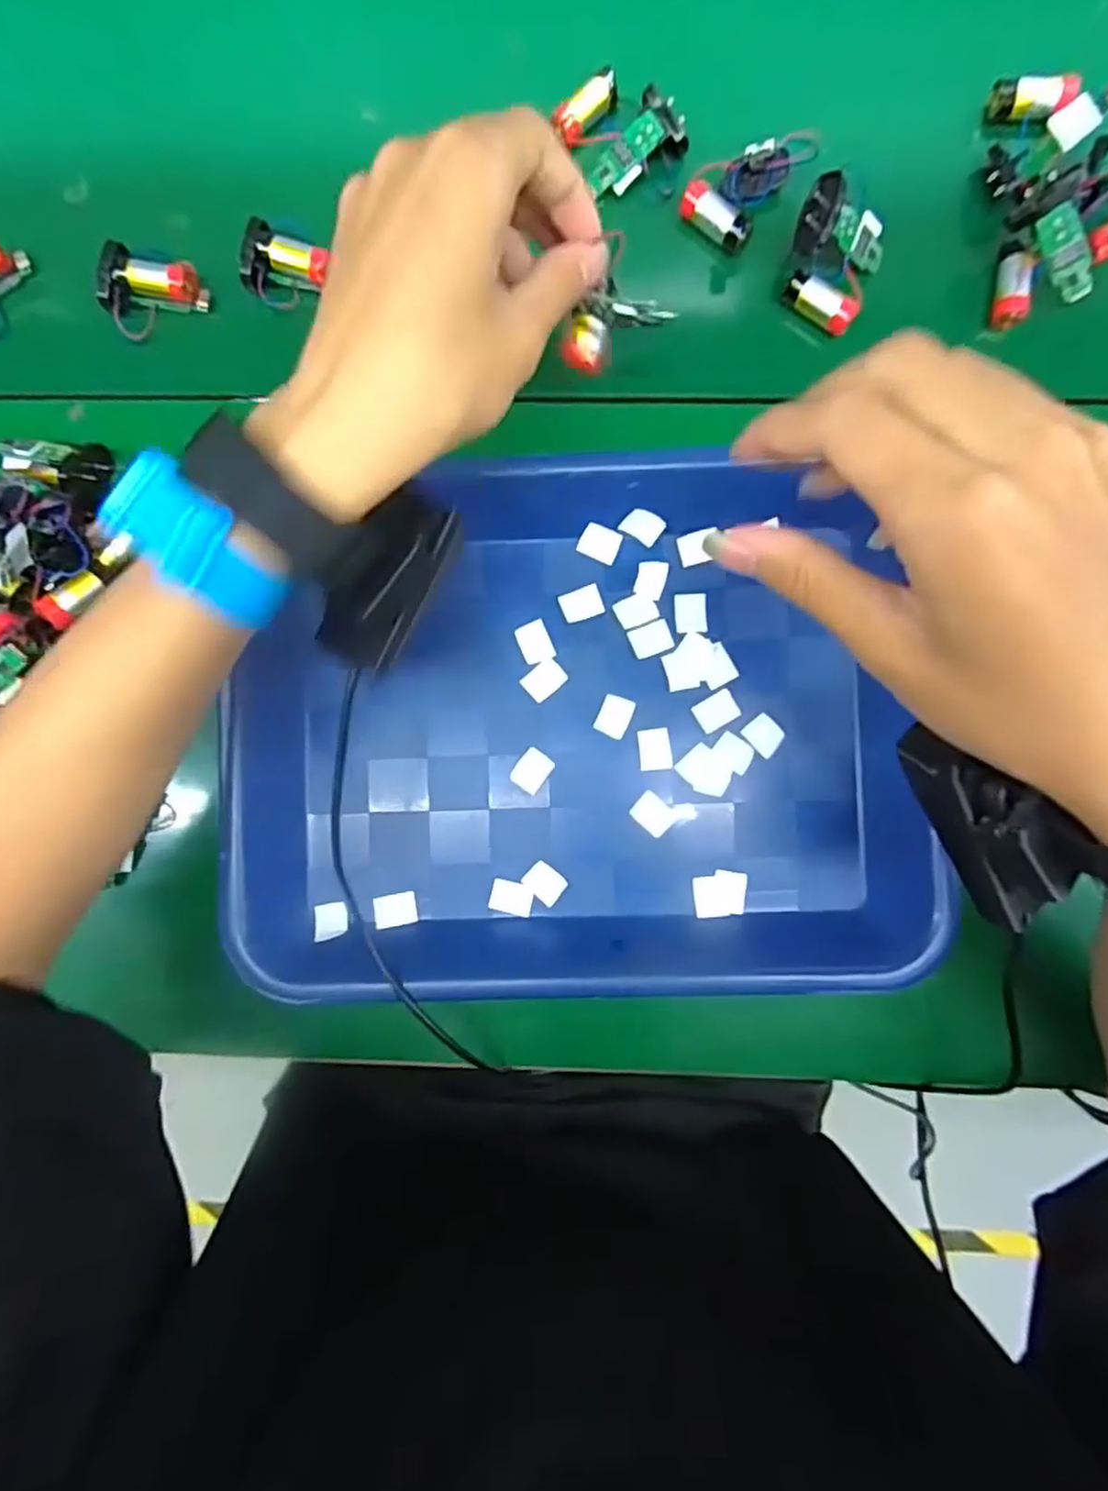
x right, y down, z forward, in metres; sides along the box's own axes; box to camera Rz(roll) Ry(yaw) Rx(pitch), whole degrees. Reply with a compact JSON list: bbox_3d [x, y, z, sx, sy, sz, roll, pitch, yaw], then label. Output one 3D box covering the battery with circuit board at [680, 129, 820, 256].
[{"bbox_3d":[0.096,-0.283,0.346,0.038,0.022,0.058,40,90,2],"label":"battery with circuit board"}]

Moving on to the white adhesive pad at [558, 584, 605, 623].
[{"bbox_3d":[0.014,-0.072,0.351,0.021,0.004,0.016,-19,88,1],"label":"white adhesive pad"}]

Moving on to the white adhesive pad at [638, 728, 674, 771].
[{"bbox_3d":[0.051,0.002,0.347,0.016,0.004,0.021,-6,88,1],"label":"white adhesive pad"}]

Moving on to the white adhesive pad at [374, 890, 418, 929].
[{"bbox_3d":[-0.080,0.083,0.349,0.021,0.004,0.016,-10,84,-10],"label":"white adhesive pad"}]

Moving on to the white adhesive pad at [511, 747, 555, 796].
[{"bbox_3d":[-0.011,0.013,0.349,0.017,0.004,0.020,34,90,2],"label":"white adhesive pad"}]

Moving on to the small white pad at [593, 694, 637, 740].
[{"bbox_3d":[0.031,-0.015,0.349,0.016,0.004,0.021,23,89,2],"label":"small white pad"}]

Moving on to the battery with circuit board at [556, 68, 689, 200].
[{"bbox_3d":[0.033,-0.312,0.351,0.047,0.016,0.053,-38,88,0],"label":"battery with circuit board"}]

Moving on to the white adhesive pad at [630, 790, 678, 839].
[{"bbox_3d":[0.050,0.034,0.346,0.020,0.004,0.017,42,90,2],"label":"white adhesive pad"}]

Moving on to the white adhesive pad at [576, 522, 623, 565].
[{"bbox_3d":[0.023,-0.103,0.351,0.020,0.004,0.016,25,89,2],"label":"white adhesive pad"}]

